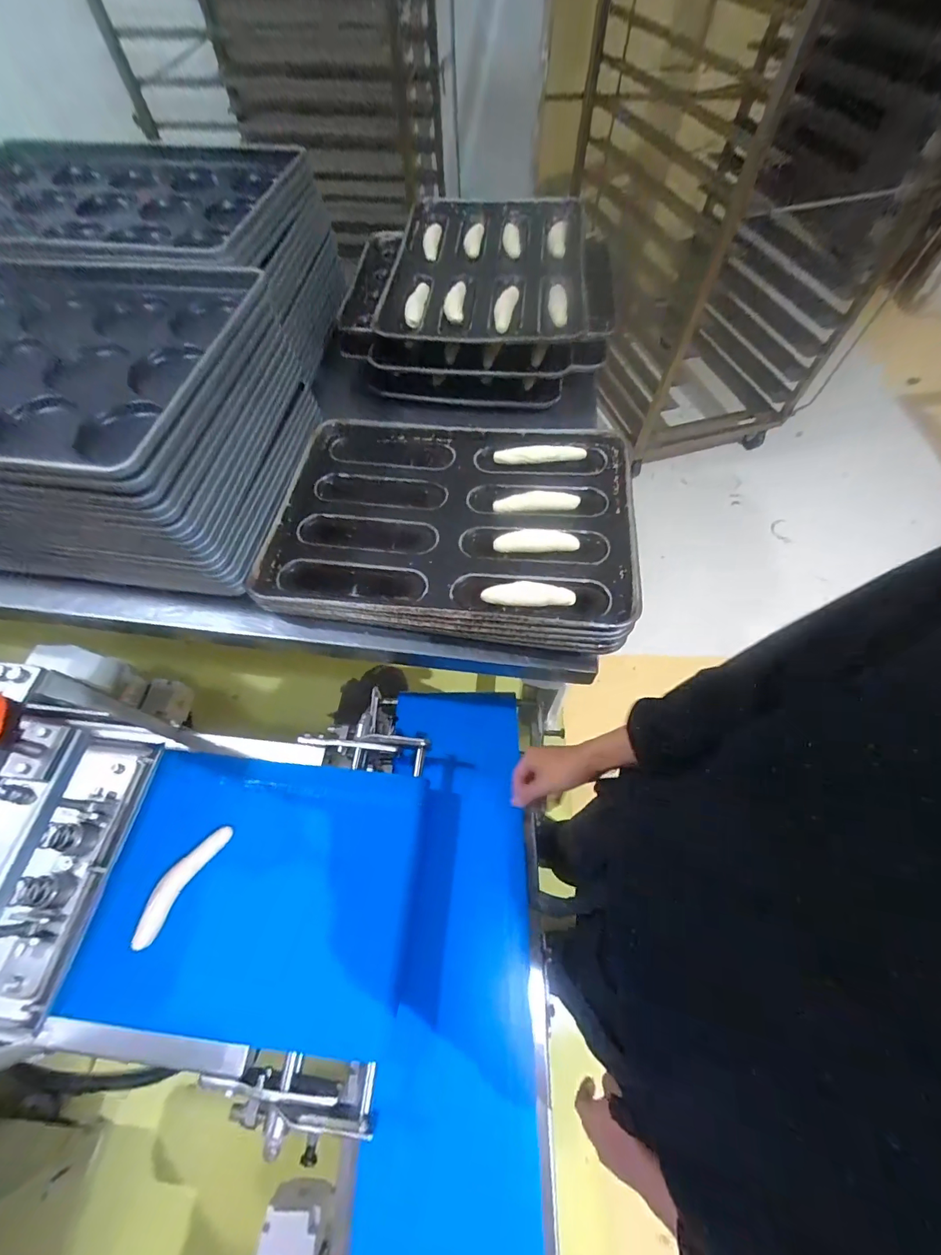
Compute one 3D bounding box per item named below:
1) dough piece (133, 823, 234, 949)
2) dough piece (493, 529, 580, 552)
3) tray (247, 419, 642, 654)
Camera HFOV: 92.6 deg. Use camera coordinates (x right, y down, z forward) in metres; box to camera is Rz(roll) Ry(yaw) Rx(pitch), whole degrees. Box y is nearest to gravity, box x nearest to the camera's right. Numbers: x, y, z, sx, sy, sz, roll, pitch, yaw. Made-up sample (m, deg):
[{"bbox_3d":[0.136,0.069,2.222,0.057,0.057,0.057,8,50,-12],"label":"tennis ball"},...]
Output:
[{"bbox_3d":[-0.360,0.312,0.557,0.039,0.013,0.142,25,65,13],"label":"dough piece"},{"bbox_3d":[0.094,-0.124,0.642,0.117,0.017,0.029,1,62,1],"label":"dough piece"},{"bbox_3d":[-0.026,-0.171,0.685,0.517,0.036,0.387,5,59,7],"label":"tray"}]

